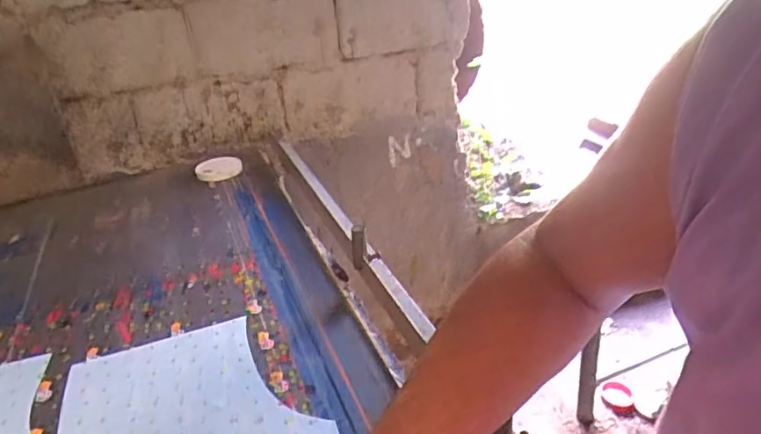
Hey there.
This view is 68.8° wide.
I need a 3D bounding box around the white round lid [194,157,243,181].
[{"bbox_3d":[-0.342,-0.105,1.177,0.094,0.027,0.094,-4,29,2],"label":"white round lid"}]

